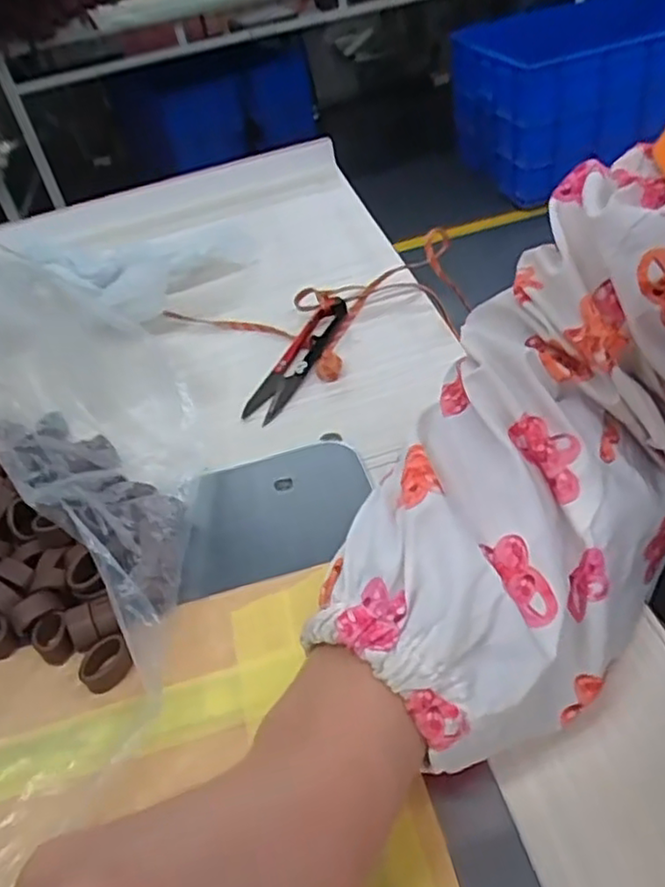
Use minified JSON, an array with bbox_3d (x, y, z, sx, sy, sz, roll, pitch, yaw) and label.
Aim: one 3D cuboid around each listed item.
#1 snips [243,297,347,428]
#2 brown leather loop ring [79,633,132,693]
[{"bbox_3d":[-0.020,-0.053,0.402,0.023,0.014,0.102,11,46,24],"label":"snips"},{"bbox_3d":[-0.088,0.084,0.266,0.020,0.009,0.018,-28,43,-17],"label":"brown leather loop ring"}]

